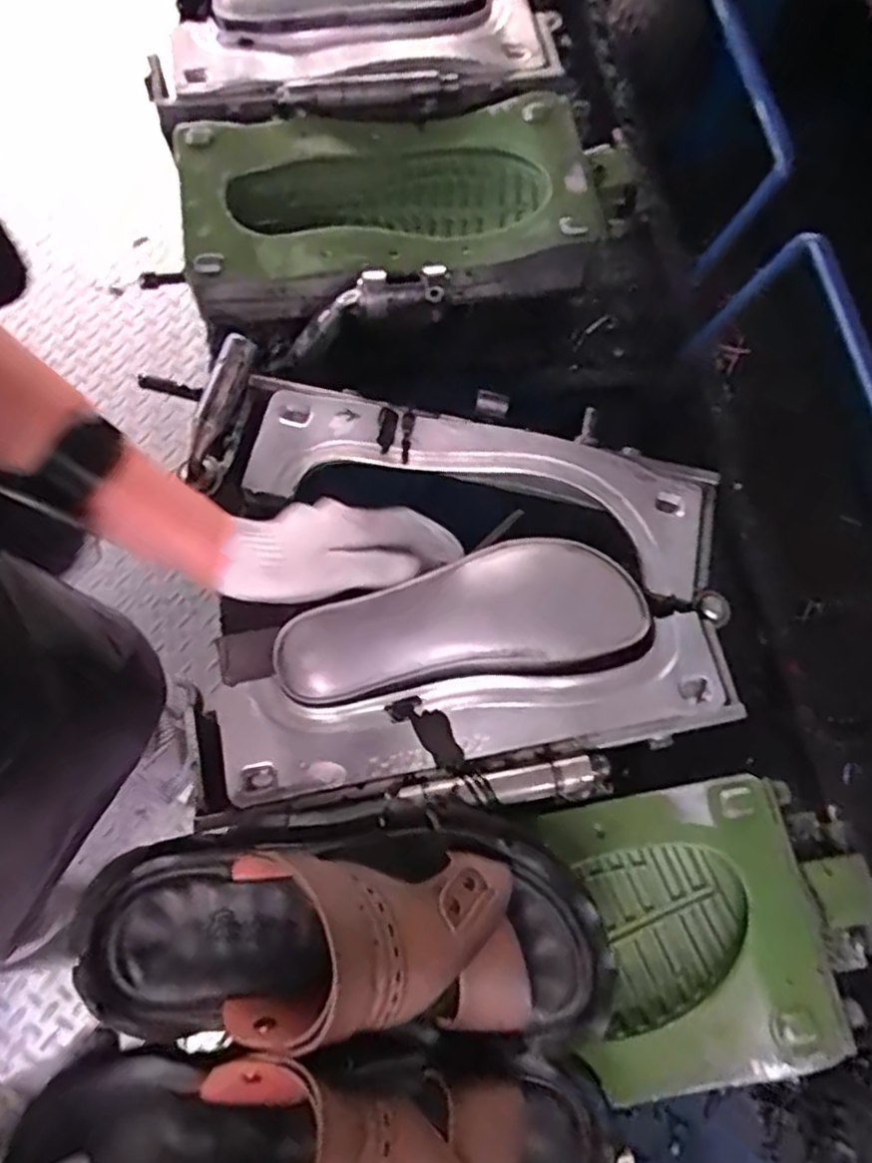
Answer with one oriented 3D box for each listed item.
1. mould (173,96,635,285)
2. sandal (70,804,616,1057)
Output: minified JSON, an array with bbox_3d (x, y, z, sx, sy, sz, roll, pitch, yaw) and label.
[{"bbox_3d":[-0.024,-0.336,0.634,0.372,0.047,0.177,-9,73,-6],"label":"mould"},{"bbox_3d":[-0.045,0.187,0.404,0.272,0.096,0.119,6,72,-2],"label":"sandal"}]

